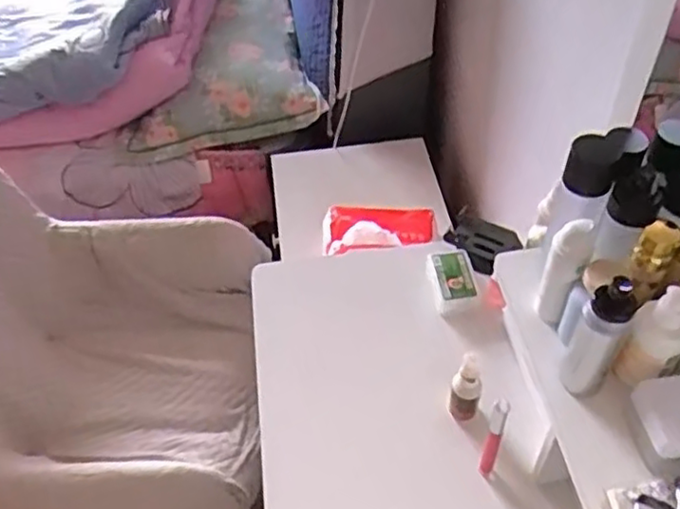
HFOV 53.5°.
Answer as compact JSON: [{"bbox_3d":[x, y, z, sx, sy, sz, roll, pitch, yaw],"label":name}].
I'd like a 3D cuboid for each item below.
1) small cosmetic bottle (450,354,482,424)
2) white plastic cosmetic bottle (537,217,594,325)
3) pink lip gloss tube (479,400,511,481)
[{"bbox_3d":[0.129,0.137,0.684,0.029,0.090,0.023,12,50,12],"label":"small cosmetic bottle"},{"bbox_3d":[0.201,0.020,0.613,0.028,0.121,0.031,16,51,15],"label":"white plastic cosmetic bottle"},{"bbox_3d":[0.144,0.172,0.623,0.017,0.137,0.014,16,51,15],"label":"pink lip gloss tube"}]

